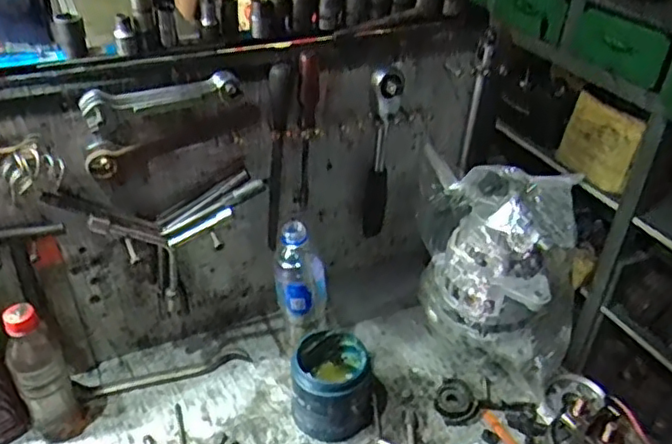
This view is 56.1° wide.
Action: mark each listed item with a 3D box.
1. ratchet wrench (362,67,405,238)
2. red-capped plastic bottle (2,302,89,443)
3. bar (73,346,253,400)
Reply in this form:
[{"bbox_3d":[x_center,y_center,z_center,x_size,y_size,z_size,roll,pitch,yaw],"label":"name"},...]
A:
[{"bbox_3d":[0.058,-0.080,0.824,0.039,0.248,0.044,5,35,3],"label":"ratchet wrench"},{"bbox_3d":[-0.329,0.169,0.710,0.057,0.192,0.051,-16,39,-25],"label":"red-capped plastic bottle"},{"bbox_3d":[-0.224,0.196,0.830,0.219,0.013,0.034,-9,37,-17],"label":"bar"}]

